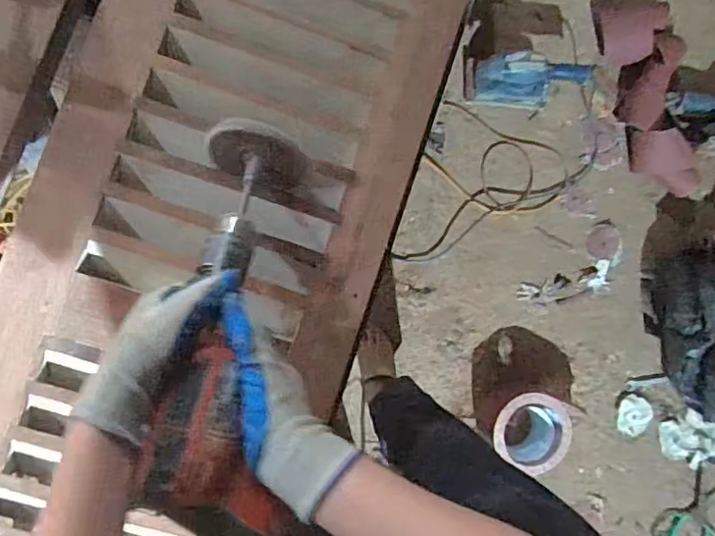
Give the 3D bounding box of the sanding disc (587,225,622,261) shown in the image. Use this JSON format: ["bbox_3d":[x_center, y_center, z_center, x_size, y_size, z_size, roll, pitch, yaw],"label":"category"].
[{"bbox_3d":[0.575,-0.060,1.318,0.085,0.009,0.081,0,88,-5],"label":"sanding disc"}]

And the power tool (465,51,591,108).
[{"bbox_3d":[0.386,-0.413,1.249,0.259,0.141,0.091,-1,88,-5],"label":"power tool"}]

